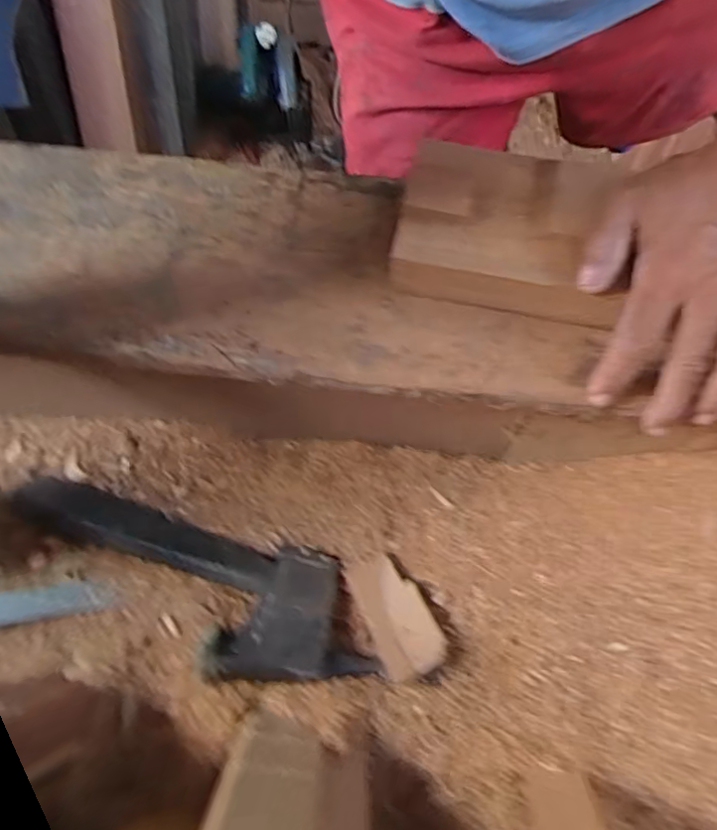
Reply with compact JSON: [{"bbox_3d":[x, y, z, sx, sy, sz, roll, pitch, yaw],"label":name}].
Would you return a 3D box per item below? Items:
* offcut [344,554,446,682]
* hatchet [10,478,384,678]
[{"bbox_3d":[0.030,0.176,0.515,0.055,0.023,0.112,-25,52,-13],"label":"offcut"},{"bbox_3d":[-0.162,0.153,0.530,0.367,0.035,0.120,15,65,5],"label":"hatchet"}]

